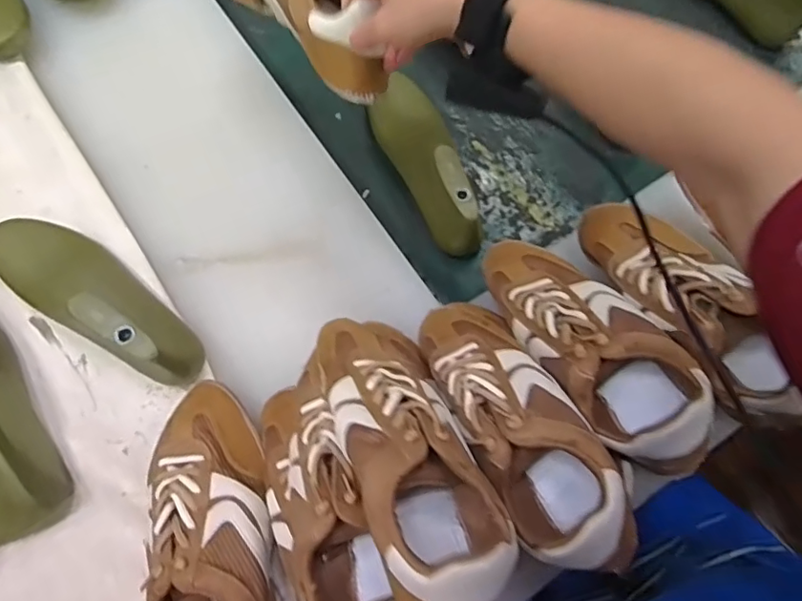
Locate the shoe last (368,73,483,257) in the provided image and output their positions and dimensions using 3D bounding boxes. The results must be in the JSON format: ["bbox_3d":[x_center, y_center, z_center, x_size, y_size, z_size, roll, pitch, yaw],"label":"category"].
[{"bbox_3d":[0.034,-0.157,0.600,0.079,0.073,0.223,-18,73,-6],"label":"shoe last"}]

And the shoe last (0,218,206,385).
[{"bbox_3d":[-0.290,-0.013,0.502,0.243,0.088,0.075,27,74,8],"label":"shoe last"}]

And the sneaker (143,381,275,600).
[{"bbox_3d":[-0.157,0.182,0.446,0.097,0.078,0.225,-8,73,-3],"label":"sneaker"}]

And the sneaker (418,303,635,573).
[{"bbox_3d":[0.092,0.092,0.430,0.088,0.083,0.228,-26,60,-9],"label":"sneaker"}]

